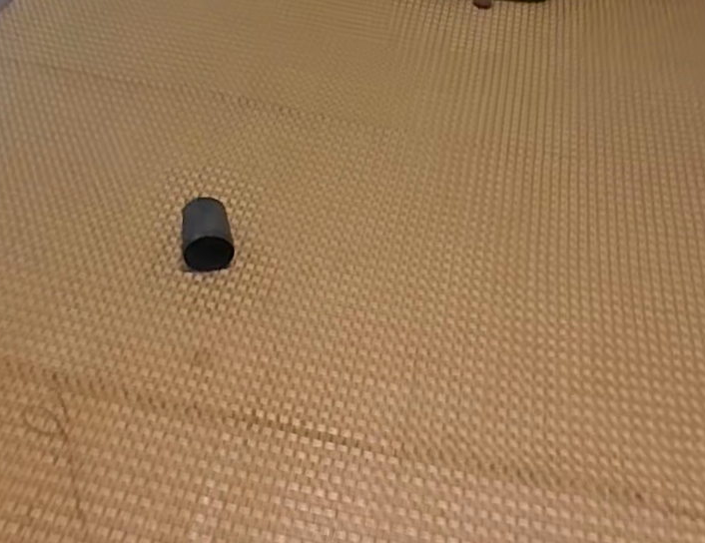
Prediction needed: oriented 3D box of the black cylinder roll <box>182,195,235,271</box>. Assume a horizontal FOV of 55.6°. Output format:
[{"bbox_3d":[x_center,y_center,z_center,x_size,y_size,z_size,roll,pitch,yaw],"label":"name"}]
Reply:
[{"bbox_3d":[-0.193,-0.050,0.881,0.064,0.052,0.094,-9,52,-12],"label":"black cylinder roll"}]

